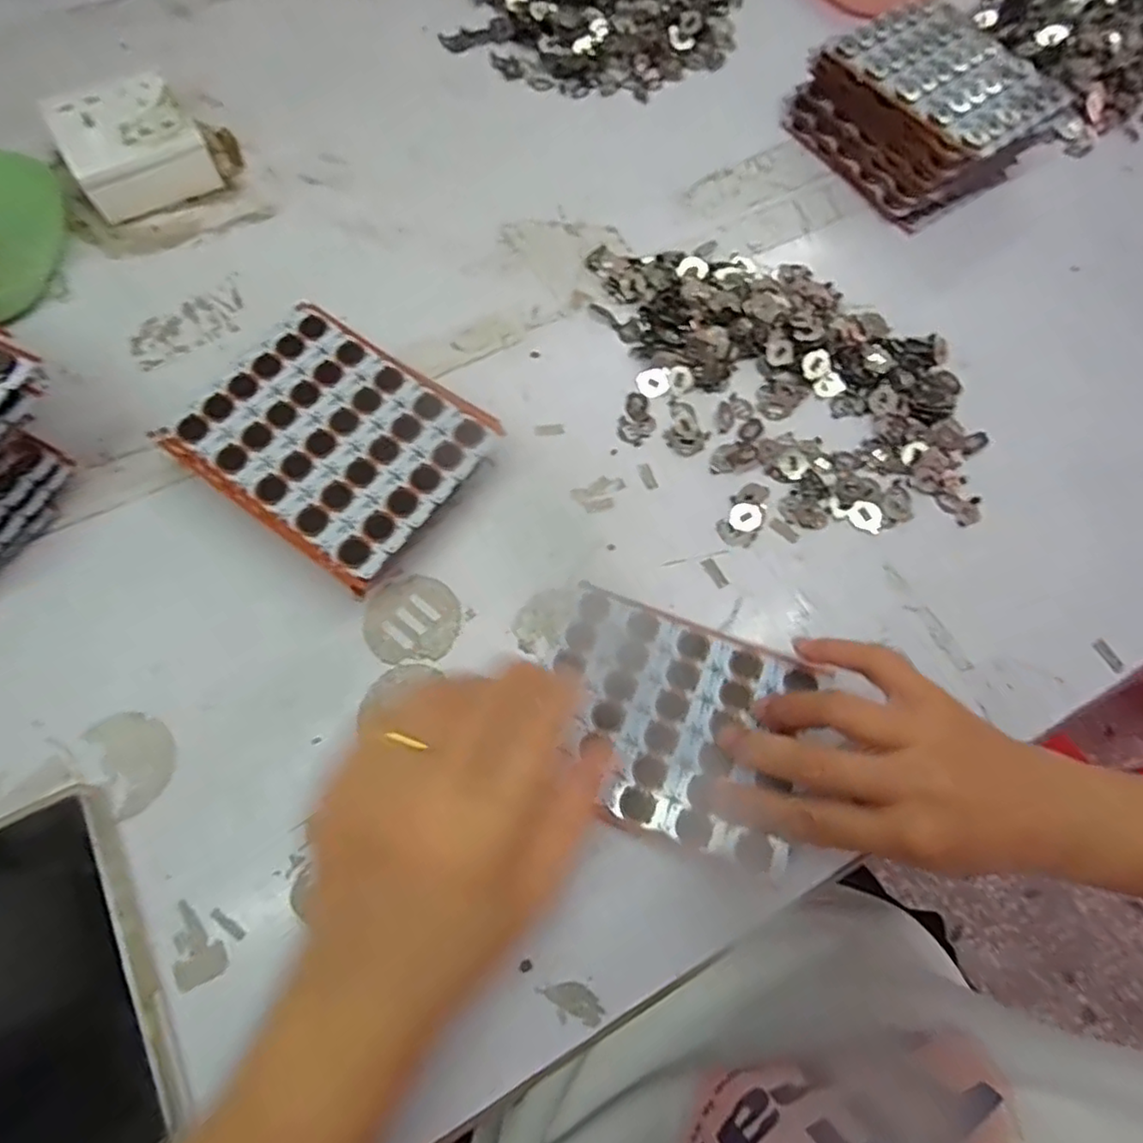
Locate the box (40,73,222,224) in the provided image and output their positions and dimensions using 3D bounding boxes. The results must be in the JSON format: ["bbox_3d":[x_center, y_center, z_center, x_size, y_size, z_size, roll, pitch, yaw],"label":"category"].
[{"bbox_3d":[-0.315,-0.305,0.463,0.084,0.042,0.083,-32,74,-14],"label":"box"}]

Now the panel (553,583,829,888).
[{"bbox_3d":[0.052,0.079,0.342,0.137,0.011,0.115,17,70,13],"label":"panel"}]

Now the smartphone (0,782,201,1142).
[{"bbox_3d":[-0.233,0.187,0.286,0.083,0.016,0.166,-28,73,-13],"label":"smartphone"}]

